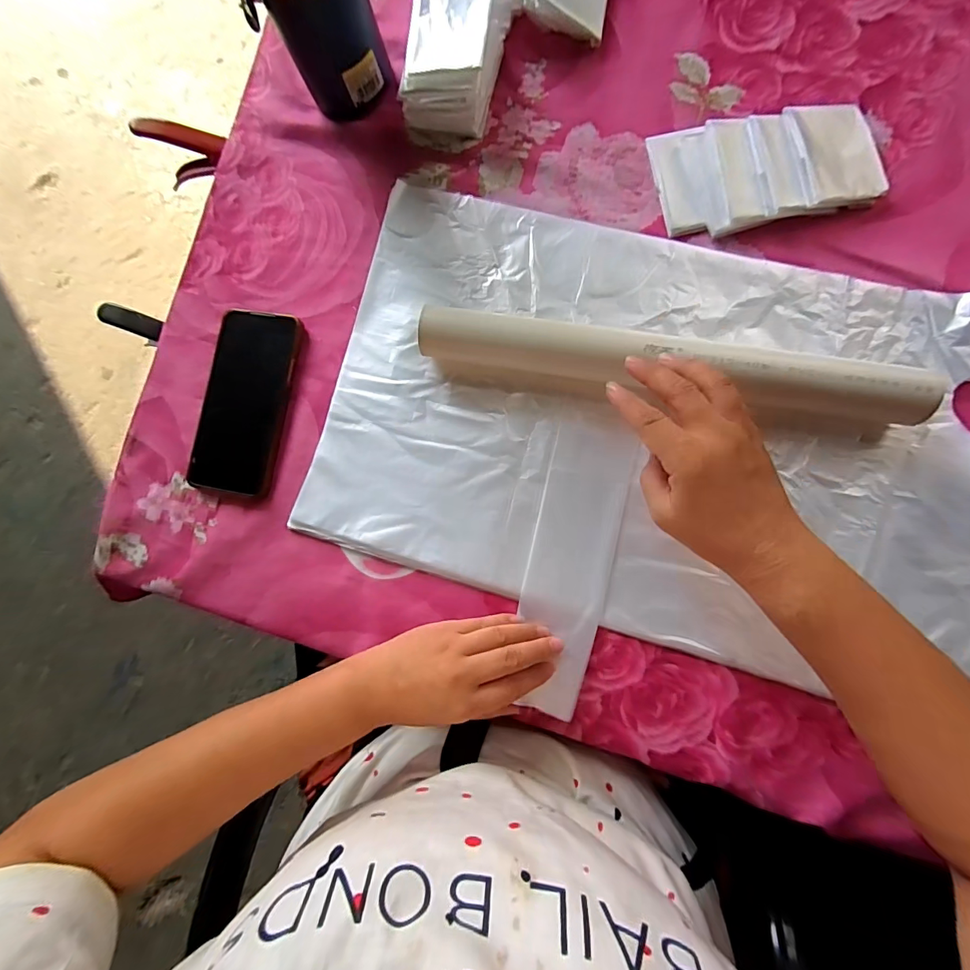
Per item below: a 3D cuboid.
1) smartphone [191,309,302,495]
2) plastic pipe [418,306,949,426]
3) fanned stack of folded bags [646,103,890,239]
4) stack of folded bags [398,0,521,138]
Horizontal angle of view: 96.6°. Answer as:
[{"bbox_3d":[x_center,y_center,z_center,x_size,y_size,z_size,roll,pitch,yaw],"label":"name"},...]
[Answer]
[{"bbox_3d":[-0.217,-0.075,0.391,0.080,0.008,0.164,10,86,8],"label":"smartphone"},{"bbox_3d":[0.124,-0.087,0.317,0.349,0.043,0.041,11,86,11],"label":"plastic pipe"},{"bbox_3d":[0.224,-0.253,0.343,0.164,0.018,0.089,-8,84,7],"label":"fanned stack of folded bags"},{"bbox_3d":[-0.028,-0.365,0.369,0.076,0.043,0.117,17,87,9],"label":"stack of folded bags"}]

